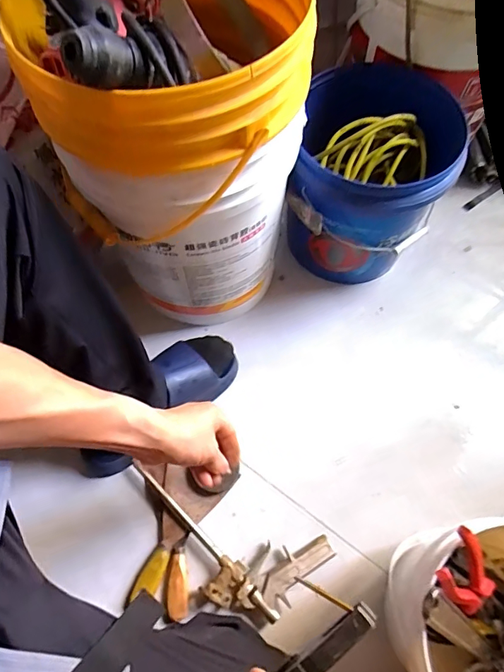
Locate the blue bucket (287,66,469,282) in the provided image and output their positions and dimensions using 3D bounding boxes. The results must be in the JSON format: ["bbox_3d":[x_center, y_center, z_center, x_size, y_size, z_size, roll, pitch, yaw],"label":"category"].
[{"bbox_3d":[0.190,-0.257,0.769,0.232,0.269,0.266,11,66,6],"label":"blue bucket"}]

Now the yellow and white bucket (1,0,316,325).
[{"bbox_3d":[-0.087,-0.243,0.613,0.291,0.447,0.302,-8,65,-3],"label":"yellow and white bucket"}]

